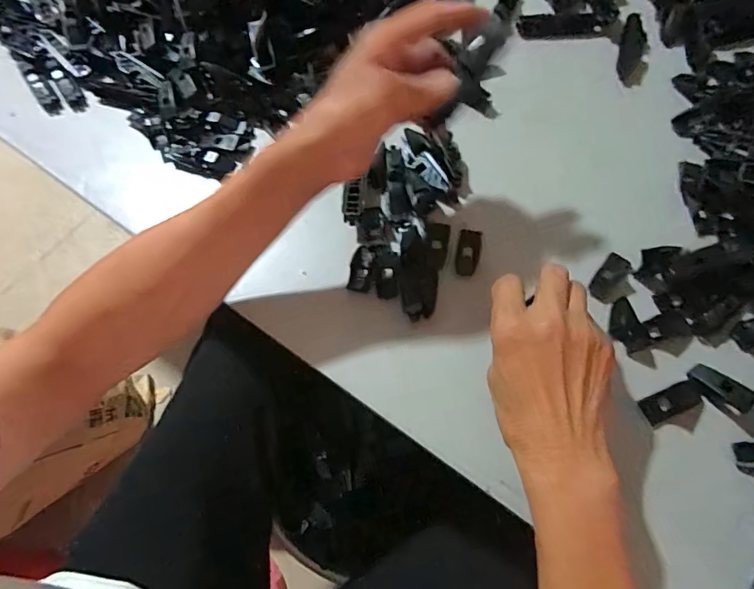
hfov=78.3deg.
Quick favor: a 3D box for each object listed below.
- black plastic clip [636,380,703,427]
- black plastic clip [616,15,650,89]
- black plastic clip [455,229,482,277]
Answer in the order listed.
[{"bbox_3d":[0.205,0.075,0.322,0.041,0.007,0.018,-22,68,-6],"label":"black plastic clip"},{"bbox_3d":[0.249,-0.236,0.448,0.027,0.012,0.082,12,68,8],"label":"black plastic clip"},{"bbox_3d":[0.076,-0.034,0.381,0.019,0.004,0.041,10,68,7],"label":"black plastic clip"}]

